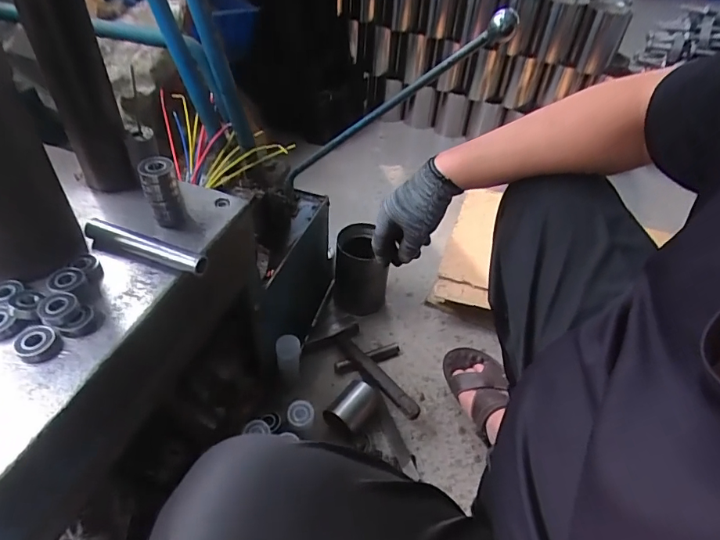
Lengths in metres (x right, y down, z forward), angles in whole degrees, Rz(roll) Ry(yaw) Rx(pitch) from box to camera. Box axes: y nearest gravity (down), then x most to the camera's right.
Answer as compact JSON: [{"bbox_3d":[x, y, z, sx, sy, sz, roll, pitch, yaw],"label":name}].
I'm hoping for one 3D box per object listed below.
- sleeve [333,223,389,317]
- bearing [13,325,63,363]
[{"bbox_3d":[0.005,0.007,1.040,0.109,0.187,0.130,8,44,4],"label":"sleeve"},{"bbox_3d":[-0.298,0.068,0.434,0.037,0.012,0.034,2,44,-2],"label":"bearing"}]

